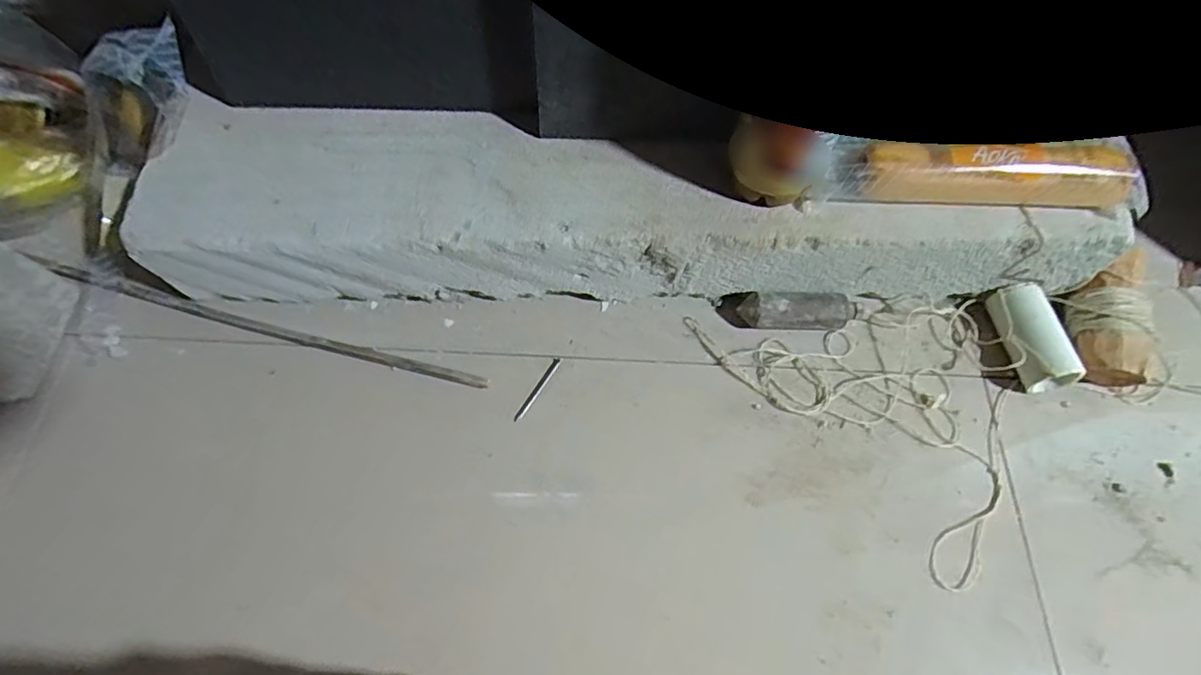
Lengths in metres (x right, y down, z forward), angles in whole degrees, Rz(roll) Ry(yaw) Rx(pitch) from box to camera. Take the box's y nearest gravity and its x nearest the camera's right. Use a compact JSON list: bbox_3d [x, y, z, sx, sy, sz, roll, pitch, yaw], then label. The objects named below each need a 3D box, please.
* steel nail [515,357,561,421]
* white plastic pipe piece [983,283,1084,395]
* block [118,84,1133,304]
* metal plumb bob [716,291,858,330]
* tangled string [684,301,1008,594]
[{"bbox_3d":[-0.040,0.033,0.361,0.005,0.004,0.048,29,69,12],"label":"steel nail"},{"bbox_3d":[0.277,0.000,0.367,0.031,0.031,0.065,-6,66,-3],"label":"white plastic pipe piece"},{"bbox_3d":[0.019,-0.075,0.365,0.577,0.088,0.103,1,66,0],"label":"block"},{"bbox_3d":[0.124,-0.017,0.376,0.085,0.024,0.026,4,66,2],"label":"metal plumb bob"},{"bbox_3d":[0.187,0.026,0.369,0.147,0.012,0.213,-38,71,-15],"label":"tangled string"}]

